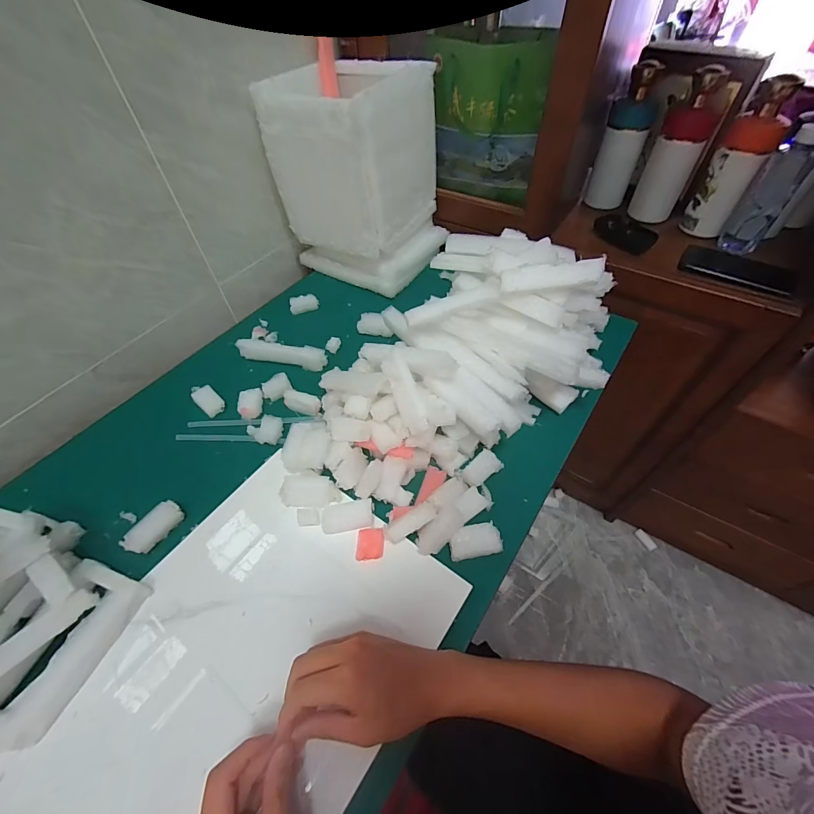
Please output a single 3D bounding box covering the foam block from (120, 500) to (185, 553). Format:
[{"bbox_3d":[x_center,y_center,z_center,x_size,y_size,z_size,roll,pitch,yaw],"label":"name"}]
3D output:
[{"bbox_3d":[-0.296,0.140,0.439,0.027,0.020,0.062,31,60,23],"label":"foam block"}]

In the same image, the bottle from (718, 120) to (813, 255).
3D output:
[{"bbox_3d":[0.589,-0.345,0.608,0.057,0.184,0.062,-32,58,-20],"label":"bottle"}]

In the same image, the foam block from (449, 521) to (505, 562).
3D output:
[{"bbox_3d":[0.077,0.150,0.422,0.058,0.019,0.031,-9,53,-4],"label":"foam block"}]

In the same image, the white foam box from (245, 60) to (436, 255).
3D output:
[{"bbox_3d":[-0.088,-0.424,0.645,0.219,0.230,0.175,21,56,17],"label":"white foam box"}]

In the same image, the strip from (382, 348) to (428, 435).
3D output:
[{"bbox_3d":[-0.001,-0.018,0.464,0.026,0.021,0.106,-19,86,-13],"label":"strip"}]

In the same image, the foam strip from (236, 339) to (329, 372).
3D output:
[{"bbox_3d":[-0.206,-0.088,0.617,0.153,0.021,0.032,10,54,10],"label":"foam strip"}]

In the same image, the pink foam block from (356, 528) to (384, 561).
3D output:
[{"bbox_3d":[-0.041,0.152,0.418,0.030,0.004,0.033,-2,53,1],"label":"pink foam block"}]

